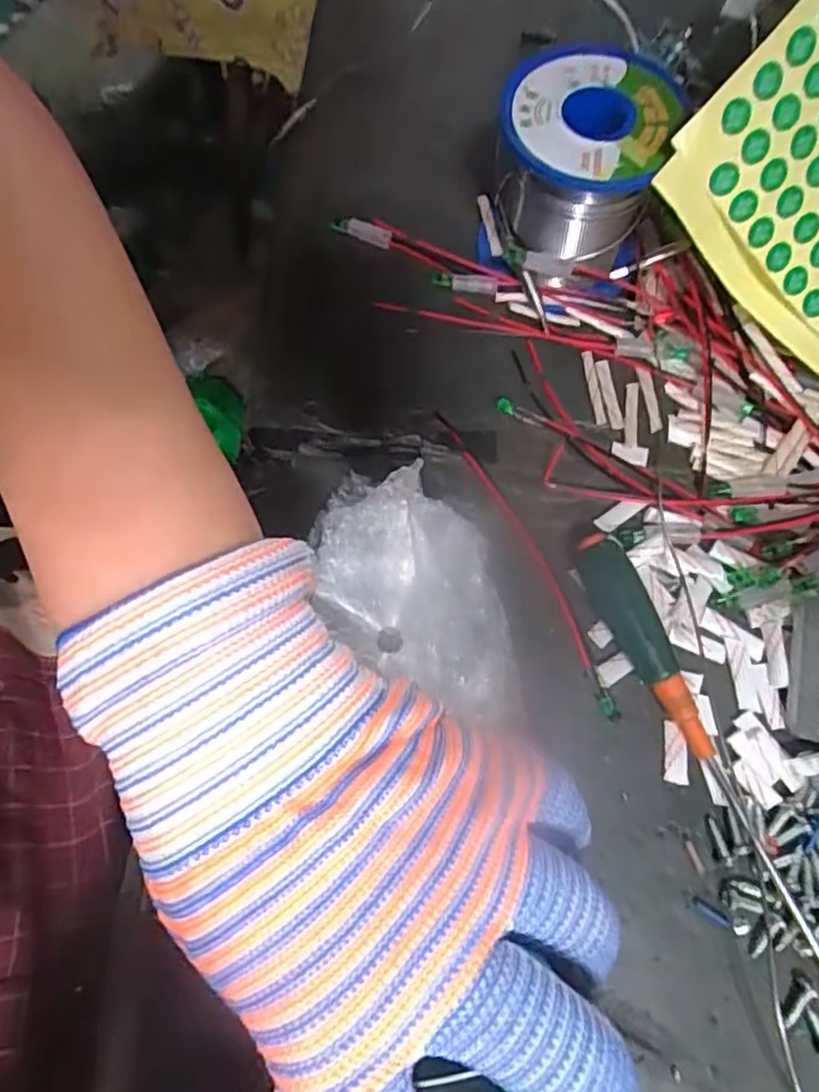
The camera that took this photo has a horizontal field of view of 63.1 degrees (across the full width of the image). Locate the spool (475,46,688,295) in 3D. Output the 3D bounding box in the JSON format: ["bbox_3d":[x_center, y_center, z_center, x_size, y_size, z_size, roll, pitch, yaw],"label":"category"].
[{"bbox_3d":[0.062,-0.141,0.258,0.063,0.060,0.066,11,71,2],"label":"spool"}]

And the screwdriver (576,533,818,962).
[{"bbox_3d":[0.089,0.062,0.207,0.014,0.014,0.144,-21,73,-10],"label":"screwdriver"}]

